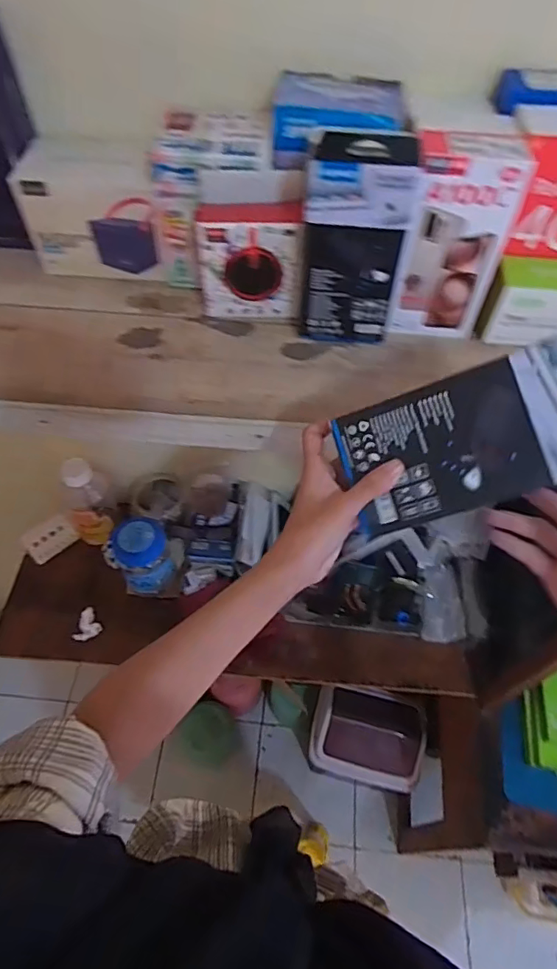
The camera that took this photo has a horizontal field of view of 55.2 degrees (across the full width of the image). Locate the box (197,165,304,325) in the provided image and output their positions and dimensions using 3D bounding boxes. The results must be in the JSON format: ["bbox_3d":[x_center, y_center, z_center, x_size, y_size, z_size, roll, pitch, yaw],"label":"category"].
[{"bbox_3d":[-0.029,-0.244,0.562,0.103,0.140,0.051,2,55,0],"label":"box"}]

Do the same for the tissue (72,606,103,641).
[{"bbox_3d":[-0.366,0.273,1.033,0.042,0.021,0.064,17,57,10],"label":"tissue"}]

